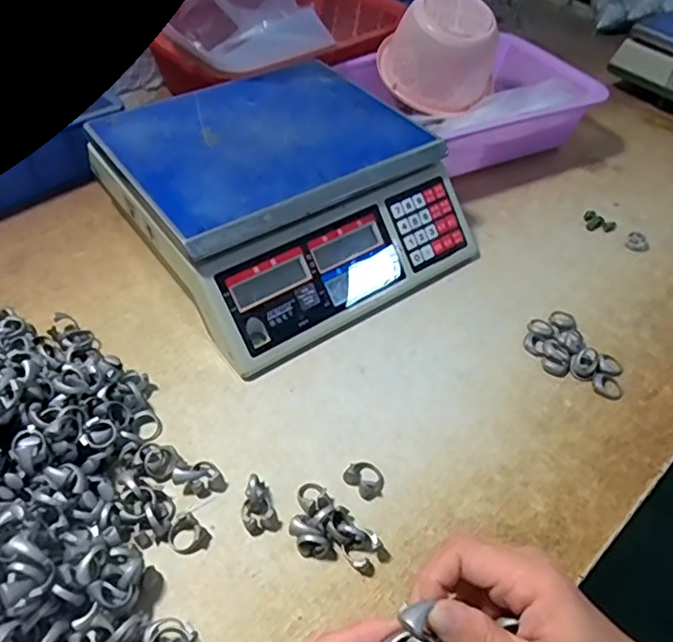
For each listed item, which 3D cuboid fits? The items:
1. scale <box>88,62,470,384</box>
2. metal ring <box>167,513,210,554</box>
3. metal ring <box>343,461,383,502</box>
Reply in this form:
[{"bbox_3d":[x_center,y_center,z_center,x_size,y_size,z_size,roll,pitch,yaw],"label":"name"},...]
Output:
[{"bbox_3d":[-0.049,-0.123,0.582,0.274,0.114,0.274,-28,54,-26],"label":"scale"},{"bbox_3d":[-0.101,0.142,0.391,0.027,0.013,0.022,31,52,24],"label":"metal ring"},{"bbox_3d":[0.022,0.115,0.427,0.025,0.010,0.028,-32,56,-29],"label":"metal ring"}]

